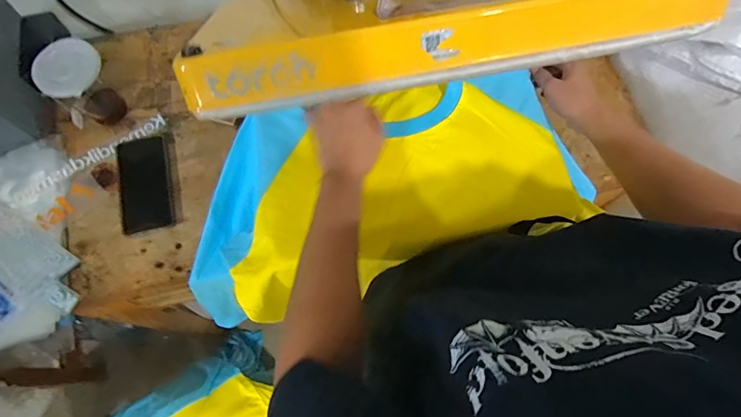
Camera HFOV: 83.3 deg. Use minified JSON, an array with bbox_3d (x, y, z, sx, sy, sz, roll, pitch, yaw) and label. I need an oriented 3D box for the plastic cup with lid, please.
[{"bbox_3d":[-0.432,-0.182,0.639,0.080,0.118,0.088,0,70,-1],"label":"plastic cup with lid"}]

